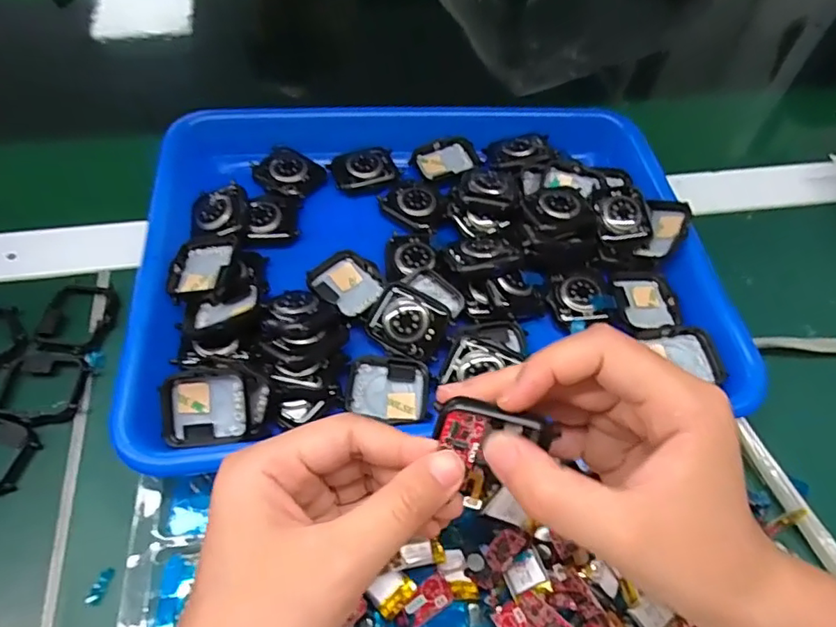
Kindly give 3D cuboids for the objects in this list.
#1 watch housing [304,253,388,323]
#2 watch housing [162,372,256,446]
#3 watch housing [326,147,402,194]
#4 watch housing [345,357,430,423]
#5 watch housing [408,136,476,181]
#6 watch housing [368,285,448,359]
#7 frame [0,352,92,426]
[{"bbox_3d":[-0.039,-0.016,0.328,0.043,0.013,0.035,37,62,19],"label":"watch housing"},{"bbox_3d":[-0.103,0.046,0.274,0.044,0.008,0.034,-6,88,2],"label":"watch housing"},{"bbox_3d":[-0.035,-0.096,0.378,0.045,0.012,0.034,-13,59,-12],"label":"watch housing"},{"bbox_3d":[-0.015,0.040,0.296,0.042,0.010,0.031,5,57,0],"label":"watch housing"},{"bbox_3d":[0.019,-0.110,0.397,0.044,0.011,0.036,-22,61,-17],"label":"watch housing"},{"bbox_3d":[-0.005,0.004,0.306,0.041,0.011,0.034,26,83,8],"label":"watch housing"},{"bbox_3d":[-0.205,0.041,0.304,0.043,0.010,0.041,4,57,-1],"label":"frame"}]

